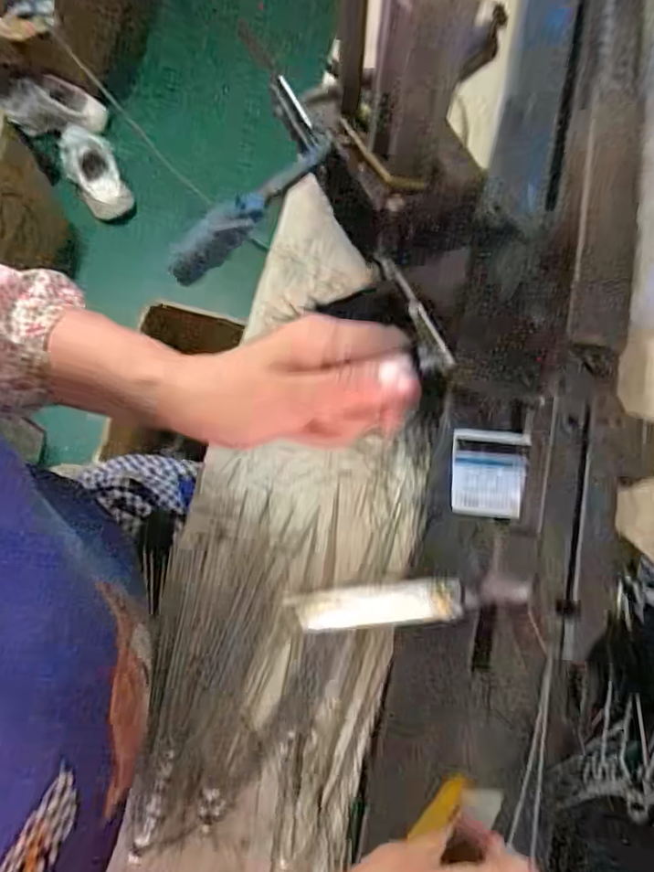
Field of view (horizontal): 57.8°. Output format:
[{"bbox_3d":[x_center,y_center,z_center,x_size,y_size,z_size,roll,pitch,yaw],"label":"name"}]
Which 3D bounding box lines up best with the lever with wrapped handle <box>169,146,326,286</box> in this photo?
[{"bbox_3d":[-0.054,-0.154,0.412,0.032,0.025,0.134,44,77,12],"label":"lever with wrapped handle"}]

